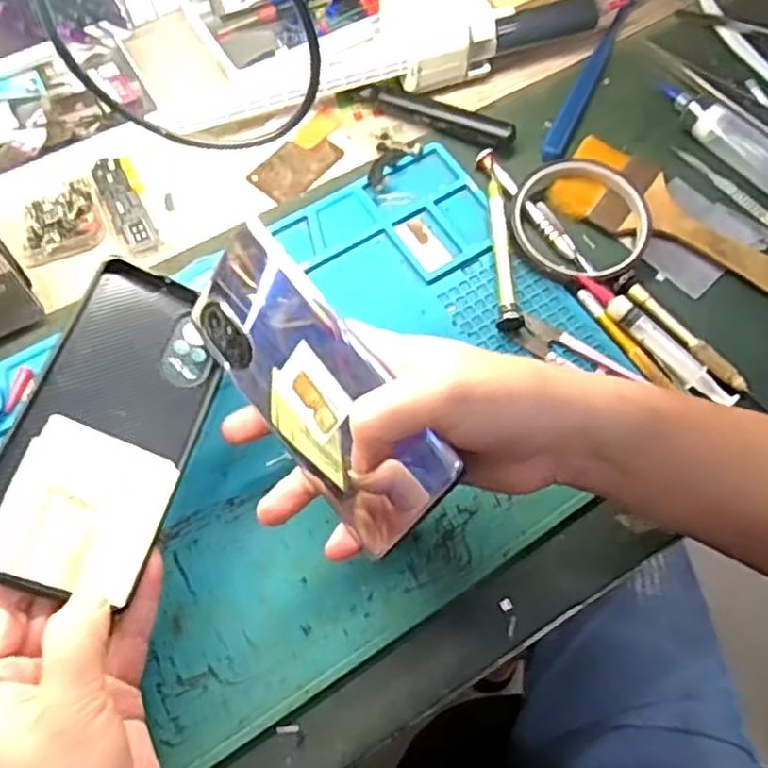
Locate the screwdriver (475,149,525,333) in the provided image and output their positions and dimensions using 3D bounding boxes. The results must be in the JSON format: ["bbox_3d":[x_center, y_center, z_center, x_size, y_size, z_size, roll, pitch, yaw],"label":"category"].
[{"bbox_3d":[0.071,-0.093,0.444,0.012,0.015,0.129,-3,68,-3],"label":"screwdriver"}]

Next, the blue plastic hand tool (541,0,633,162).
[{"bbox_3d":[0.150,-0.229,0.508,0.014,0.014,0.185,25,69,8],"label":"blue plastic hand tool"}]

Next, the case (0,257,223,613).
[{"bbox_3d":[-0.129,0.017,0.340,0.075,0.006,0.161,26,61,-18],"label":"case"}]

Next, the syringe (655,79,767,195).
[{"bbox_3d":[0.240,-0.163,0.471,0.040,0.022,0.132,-30,72,-13],"label":"syringe"}]

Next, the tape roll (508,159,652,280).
[{"bbox_3d":[0.124,-0.103,0.449,0.089,0.015,0.085,1,67,-2],"label":"tape roll"}]

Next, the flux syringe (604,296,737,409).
[{"bbox_3d":[0.168,-0.020,0.415,0.020,0.017,0.087,-39,74,-16],"label":"flux syringe"}]

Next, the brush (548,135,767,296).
[{"bbox_3d":[0.191,-0.106,0.457,0.161,0.009,0.062,31,70,11],"label":"brush"}]

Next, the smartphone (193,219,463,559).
[{"bbox_3d":[-0.033,0.000,0.334,0.158,0.071,0.011,50,33,17],"label":"smartphone"}]

